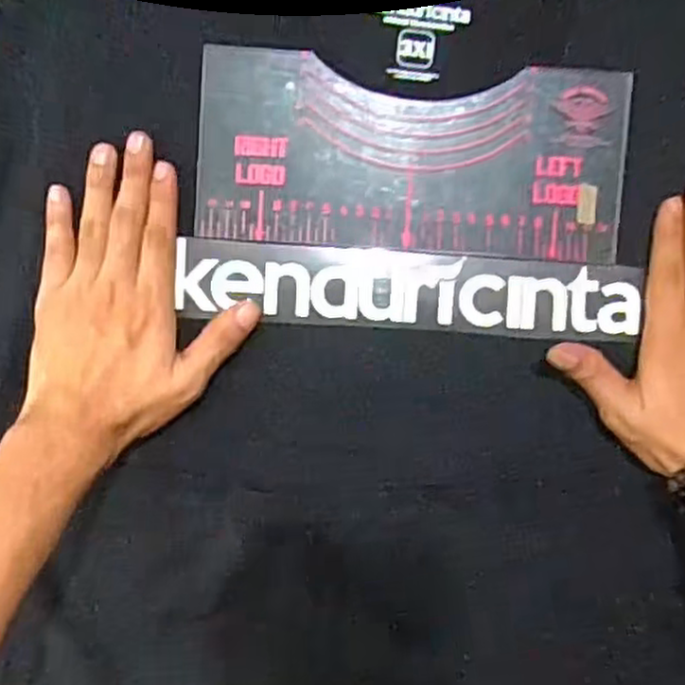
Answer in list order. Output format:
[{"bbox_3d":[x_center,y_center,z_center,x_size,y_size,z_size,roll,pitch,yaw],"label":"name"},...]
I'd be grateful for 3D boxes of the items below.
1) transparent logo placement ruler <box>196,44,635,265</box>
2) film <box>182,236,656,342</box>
[{"bbox_3d":[0.043,-0.114,0.439,0.255,0.004,0.113,3,95,0],"label":"transparent logo placement ruler"},{"bbox_3d":[0.043,-0.033,0.450,0.280,0.004,0.049,4,95,-1],"label":"film"}]

